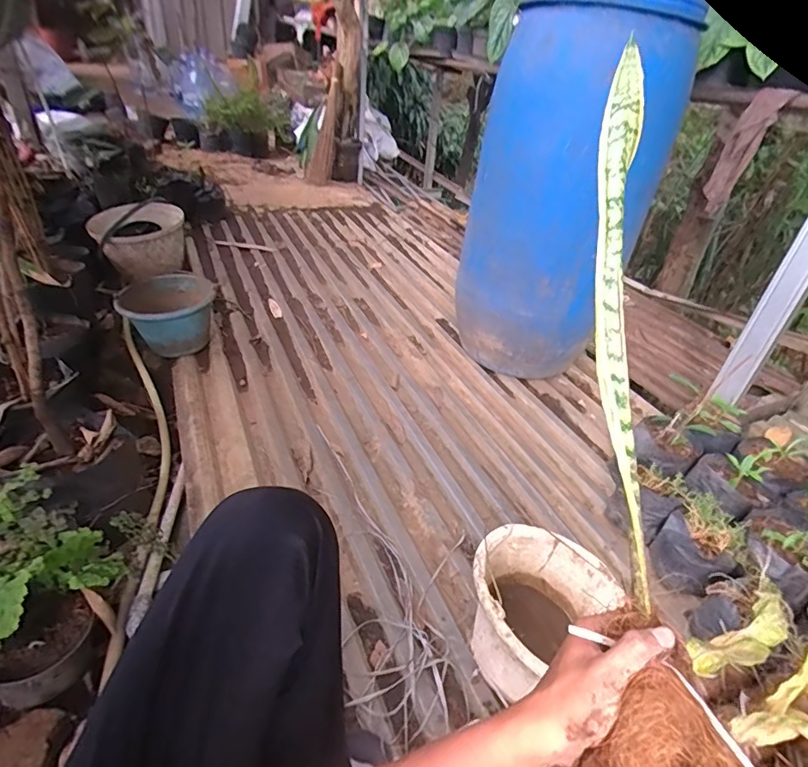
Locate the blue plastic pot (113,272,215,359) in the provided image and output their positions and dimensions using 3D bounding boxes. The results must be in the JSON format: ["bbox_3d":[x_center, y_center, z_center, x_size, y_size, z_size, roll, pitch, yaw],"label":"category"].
[{"bbox_3d":[-0.642,-0.174,1.336,0.238,0.182,0.247,-11,41,-20],"label":"blue plastic pot"}]

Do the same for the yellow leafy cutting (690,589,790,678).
[{"bbox_3d":[0.504,0.379,0.725,0.223,0.061,0.066,-13,42,-23],"label":"yellow leafy cutting"}]

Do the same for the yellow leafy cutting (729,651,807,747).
[{"bbox_3d":[0.532,0.428,0.650,0.206,0.067,0.062,-16,43,-26],"label":"yellow leafy cutting"}]

